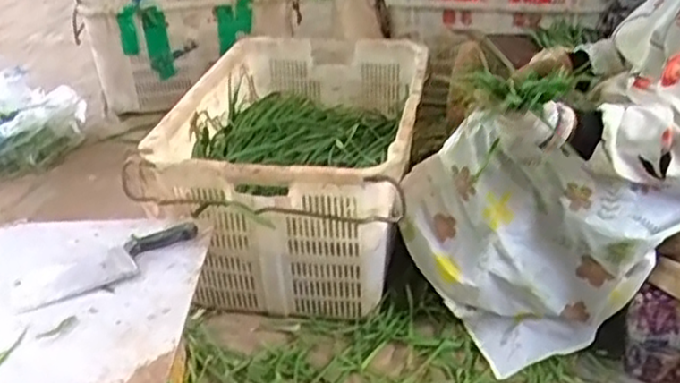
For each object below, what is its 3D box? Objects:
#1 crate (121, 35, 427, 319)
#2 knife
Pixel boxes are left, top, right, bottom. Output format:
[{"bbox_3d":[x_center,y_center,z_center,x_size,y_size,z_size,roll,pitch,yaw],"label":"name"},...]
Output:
[{"bbox_3d":[-0.065,-0.039,1.447,0.456,0.363,0.576,5,31,13],"label":"crate"},{"bbox_3d":[-0.337,0.104,1.040,0.265,0.025,0.070,-21,35,-29],"label":"knife"}]

